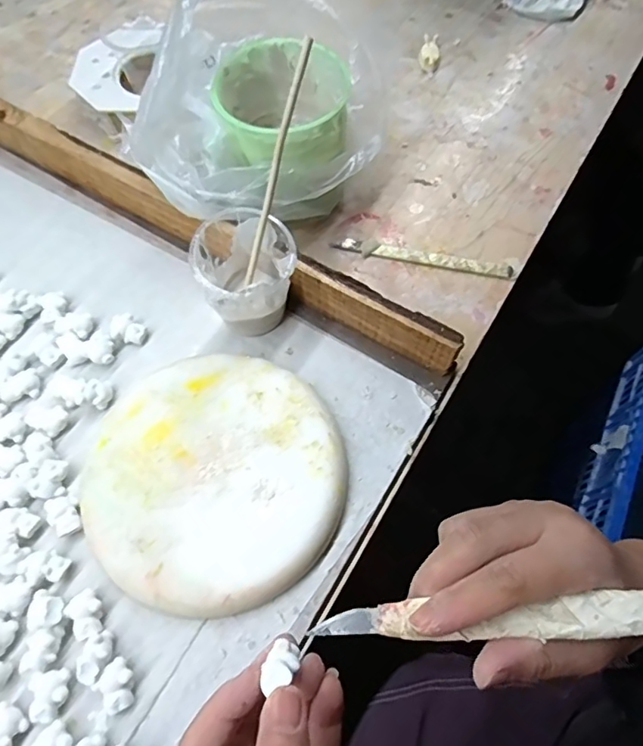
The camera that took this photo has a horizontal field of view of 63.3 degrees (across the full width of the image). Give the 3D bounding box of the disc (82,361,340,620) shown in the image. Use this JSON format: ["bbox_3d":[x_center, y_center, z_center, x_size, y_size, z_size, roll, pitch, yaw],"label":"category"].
[{"bbox_3d":[-0.068,0.065,0.334,0.160,0.022,0.153,-1,65,1],"label":"disc"}]

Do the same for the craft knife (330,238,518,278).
[{"bbox_3d":[0.082,-0.094,0.424,0.141,0.005,0.015,10,66,6],"label":"craft knife"}]

